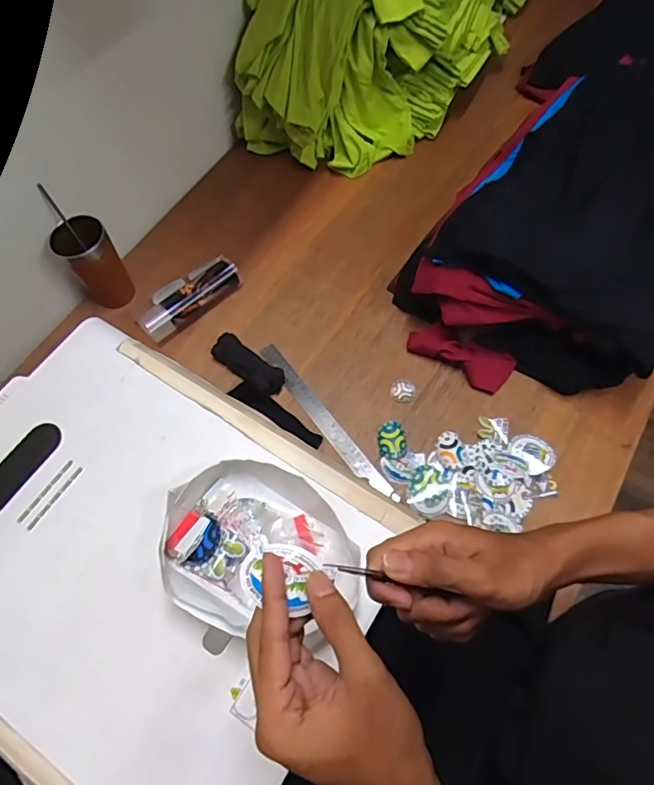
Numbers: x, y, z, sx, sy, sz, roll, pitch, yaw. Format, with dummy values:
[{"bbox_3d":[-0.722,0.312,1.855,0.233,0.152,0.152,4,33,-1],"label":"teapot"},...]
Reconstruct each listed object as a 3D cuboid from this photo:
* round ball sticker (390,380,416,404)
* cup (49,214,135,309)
[{"bbox_3d":[0.118,-0.002,0.793,0.038,0.004,0.039,-1,64,3],"label":"round ball sticker"},{"bbox_3d":[-0.377,-0.210,0.842,0.075,0.138,0.076,-1,64,3],"label":"cup"}]

